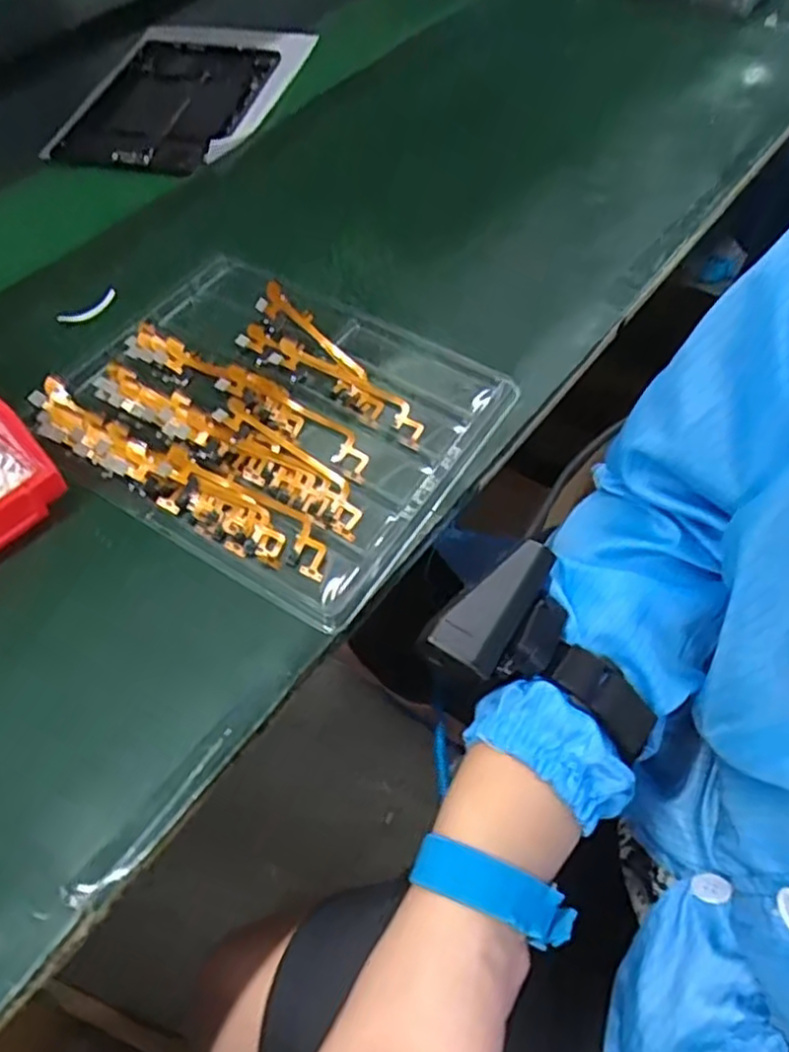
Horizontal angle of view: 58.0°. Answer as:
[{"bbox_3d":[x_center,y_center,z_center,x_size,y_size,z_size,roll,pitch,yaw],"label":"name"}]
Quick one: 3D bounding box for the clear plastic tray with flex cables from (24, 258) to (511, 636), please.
[{"bbox_3d":[-0.089,-0.083,0.485,0.285,0.032,0.221,28,61,23],"label":"clear plastic tray with flex cables"}]

